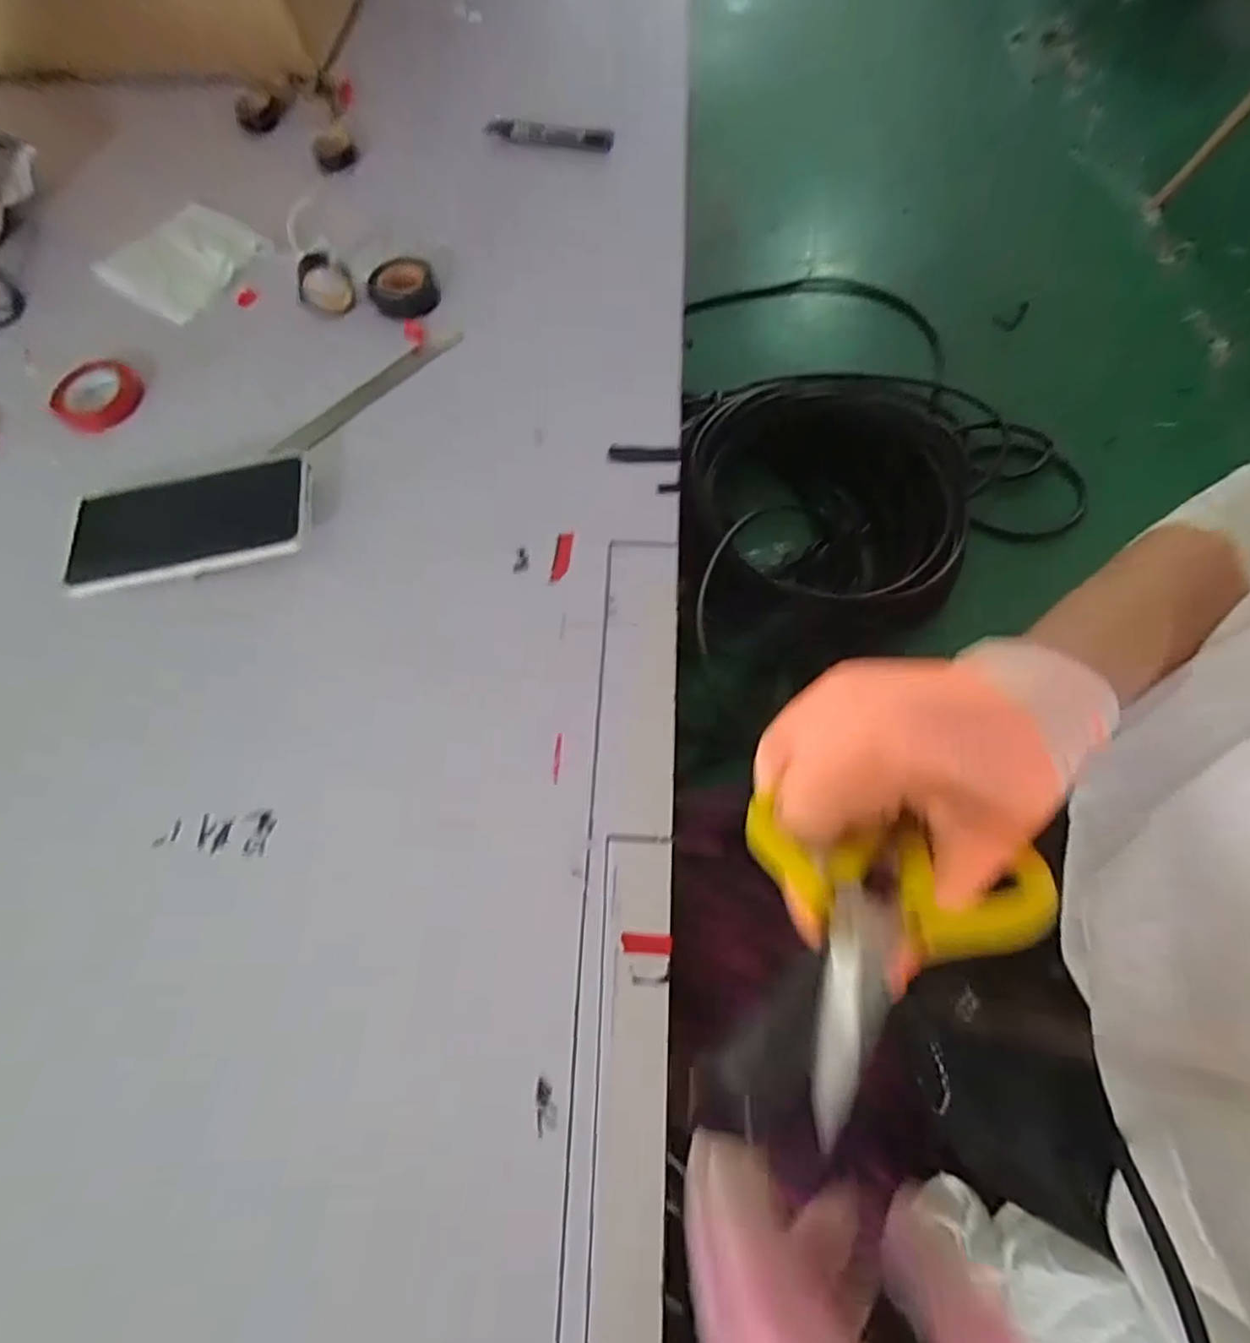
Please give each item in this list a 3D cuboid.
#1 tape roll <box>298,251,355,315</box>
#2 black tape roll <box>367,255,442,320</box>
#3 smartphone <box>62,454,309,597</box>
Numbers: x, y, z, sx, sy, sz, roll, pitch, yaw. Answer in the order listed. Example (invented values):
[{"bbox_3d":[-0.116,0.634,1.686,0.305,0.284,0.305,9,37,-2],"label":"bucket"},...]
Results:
[{"bbox_3d":[-0.237,-0.306,0.515,0.040,0.039,0.016,-18,66,-6],"label":"tape roll"},{"bbox_3d":[-0.177,-0.306,0.520,0.052,0.020,0.052,-1,66,2],"label":"black tape roll"},{"bbox_3d":[-0.288,-0.098,0.433,0.157,0.015,0.078,-11,64,-1],"label":"smartphone"}]

